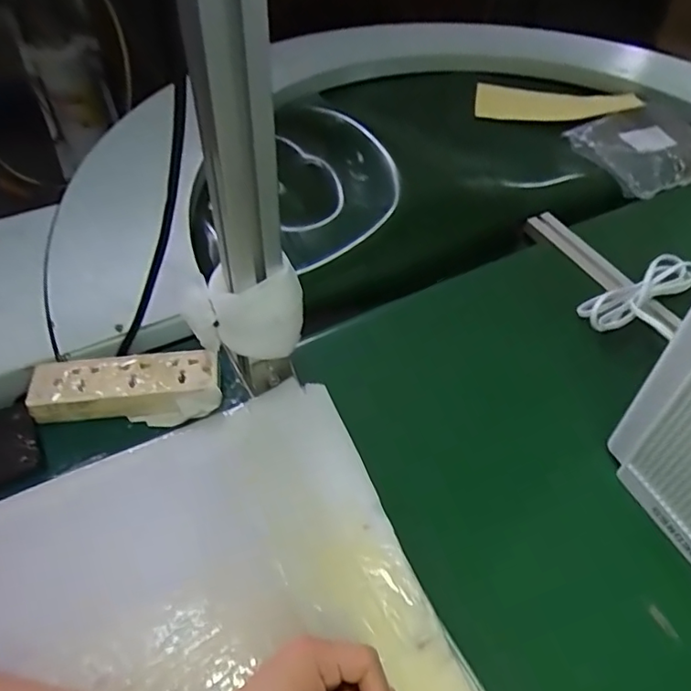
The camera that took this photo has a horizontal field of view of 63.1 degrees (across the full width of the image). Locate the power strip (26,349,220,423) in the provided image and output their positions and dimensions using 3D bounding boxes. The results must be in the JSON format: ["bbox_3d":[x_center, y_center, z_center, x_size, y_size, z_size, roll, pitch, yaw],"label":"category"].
[{"bbox_3d":[-0.210,0.038,0.544,0.170,0.033,0.056,-6,50,-7],"label":"power strip"}]

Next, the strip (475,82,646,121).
[{"bbox_3d":[0.363,-0.431,0.988,0.294,0.021,0.095,-3,58,-6],"label":"strip"}]

